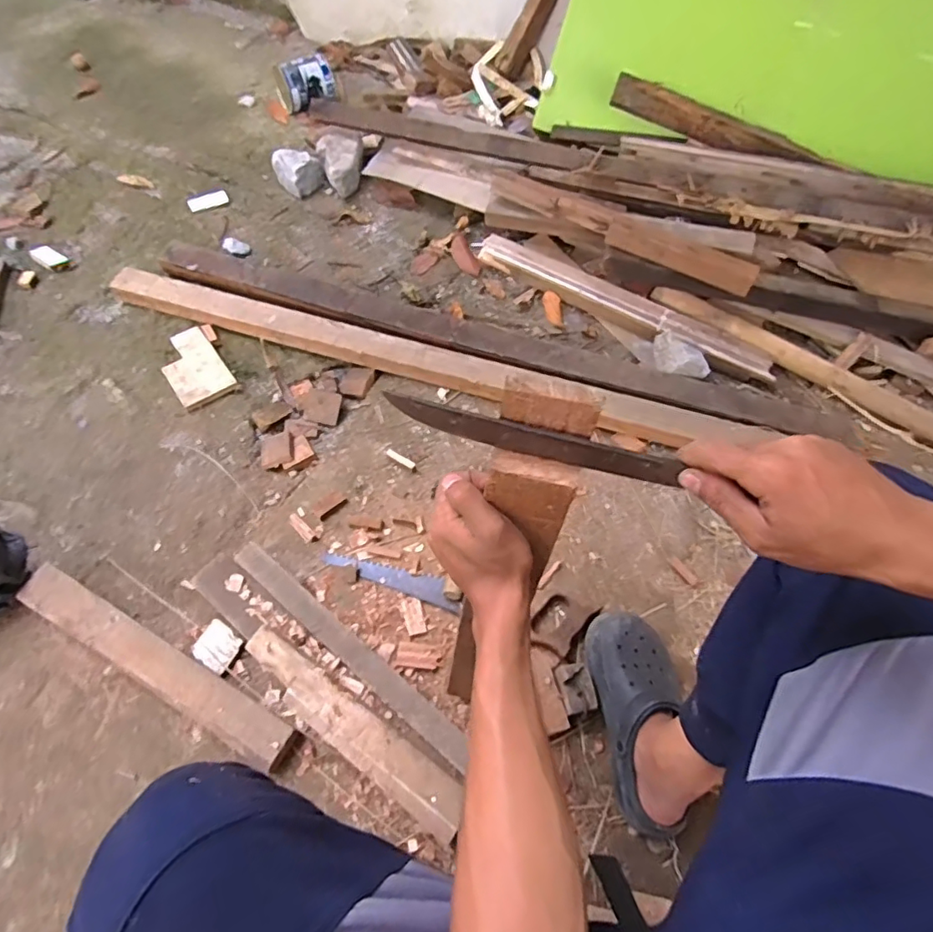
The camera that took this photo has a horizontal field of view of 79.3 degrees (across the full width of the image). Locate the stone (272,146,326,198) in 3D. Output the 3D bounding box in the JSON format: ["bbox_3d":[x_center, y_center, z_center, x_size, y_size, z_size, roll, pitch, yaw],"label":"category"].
[{"bbox_3d":[-0.401,-0.706,1.357,0.114,0.072,0.090,-15,62,-12],"label":"stone"}]

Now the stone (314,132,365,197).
[{"bbox_3d":[-0.307,-0.743,1.379,0.115,0.075,0.154,-6,61,-8],"label":"stone"}]

